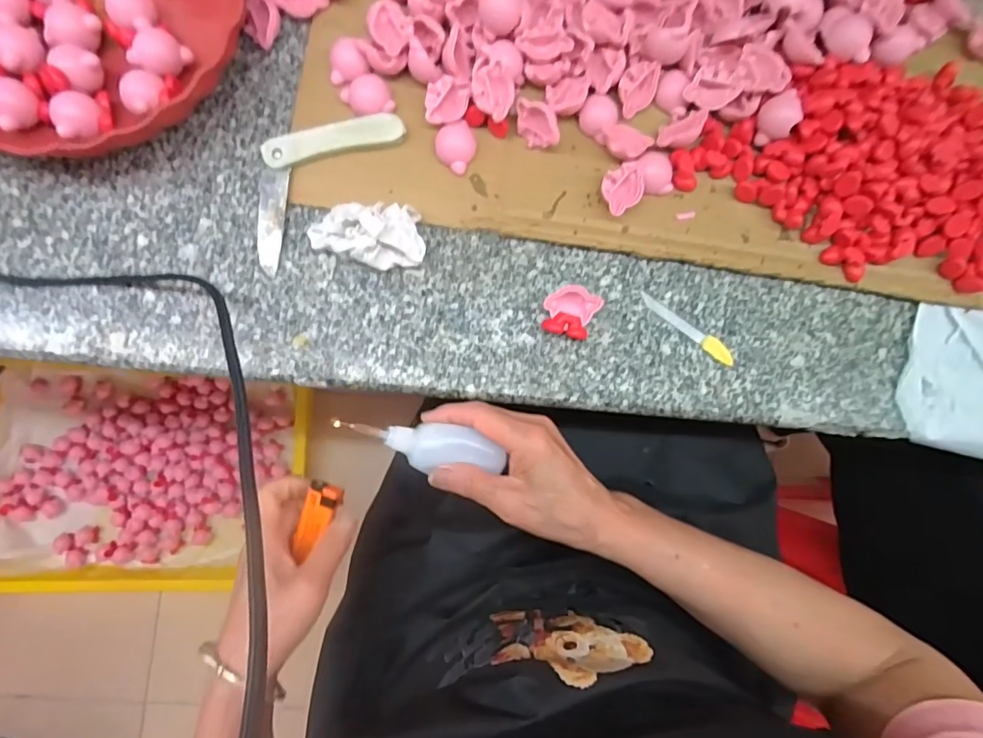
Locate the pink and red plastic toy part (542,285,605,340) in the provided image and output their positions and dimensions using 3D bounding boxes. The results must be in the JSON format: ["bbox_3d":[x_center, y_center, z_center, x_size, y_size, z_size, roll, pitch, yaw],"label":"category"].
[{"bbox_3d":[0.054,-0.040,0.367,0.036,0.017,0.035,0,84,-4],"label":"pink and red plastic toy part"}]

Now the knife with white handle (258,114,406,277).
[{"bbox_3d":[-0.126,-0.136,0.361,0.059,0.008,0.135,43,83,1],"label":"knife with white handle"}]

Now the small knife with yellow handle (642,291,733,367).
[{"bbox_3d":[0.141,-0.029,0.376,0.077,0.005,0.012,37,83,1],"label":"small knife with yellow handle"}]

